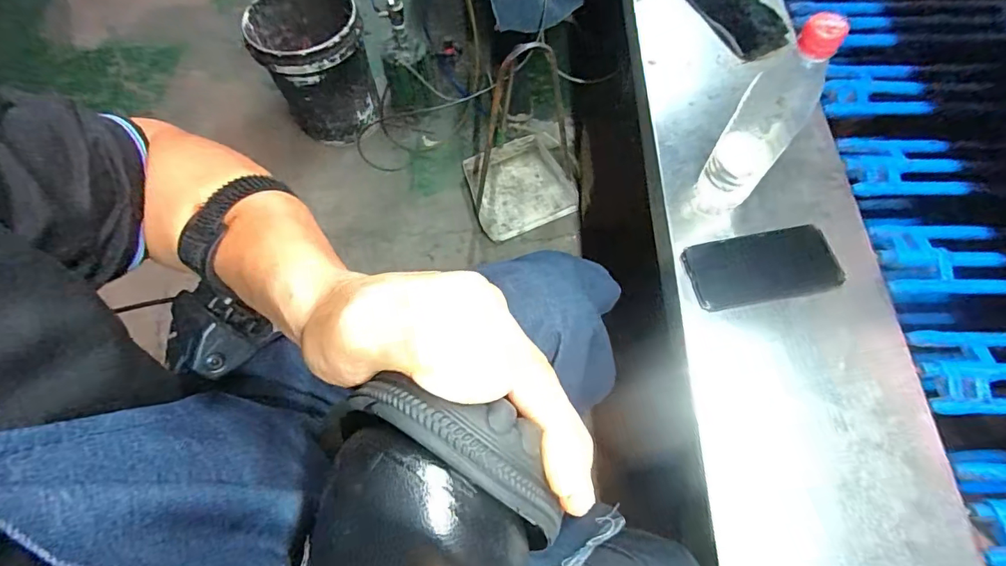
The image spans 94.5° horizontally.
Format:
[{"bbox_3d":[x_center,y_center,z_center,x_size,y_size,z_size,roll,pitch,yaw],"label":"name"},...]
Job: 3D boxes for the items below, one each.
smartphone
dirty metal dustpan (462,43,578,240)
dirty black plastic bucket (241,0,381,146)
[{"bbox_3d":[0.296,-0.018,0.535,0.166,0.013,0.082,-10,65,-3],"label":"smartphone"},{"bbox_3d":[0.051,-0.326,1.514,0.307,0.109,0.300,-20,65,-7],"label":"dirty metal dustpan"},{"bbox_3d":[-0.588,-0.693,1.527,0.323,0.389,0.364,-25,66,-9],"label":"dirty black plastic bucket"}]

